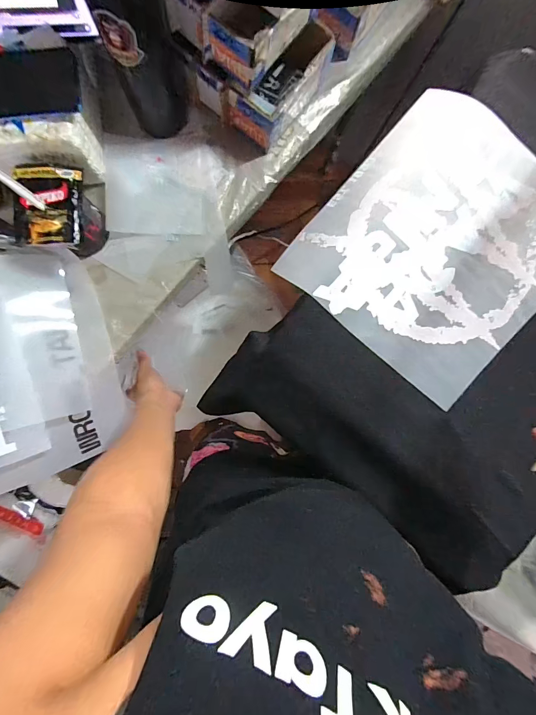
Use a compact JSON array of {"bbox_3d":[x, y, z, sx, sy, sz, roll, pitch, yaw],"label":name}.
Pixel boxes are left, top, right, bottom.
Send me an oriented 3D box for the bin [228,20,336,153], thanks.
[{"bbox_3d":[0.022,-0.414,0.532,0.080,0.084,0.165,40,86,0],"label":"bin"}]

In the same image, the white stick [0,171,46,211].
[{"bbox_3d":[-0.288,-0.195,0.405,0.009,0.087,0.010,38,86,-1],"label":"white stick"}]

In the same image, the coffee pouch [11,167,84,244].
[{"bbox_3d":[-0.286,-0.200,0.452,0.078,0.023,0.105,-1,88,-3],"label":"coffee pouch"}]

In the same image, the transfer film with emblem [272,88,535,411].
[{"bbox_3d":[0.220,-0.147,0.453,0.286,0.050,0.324,43,86,0],"label":"transfer film with emblem"}]

